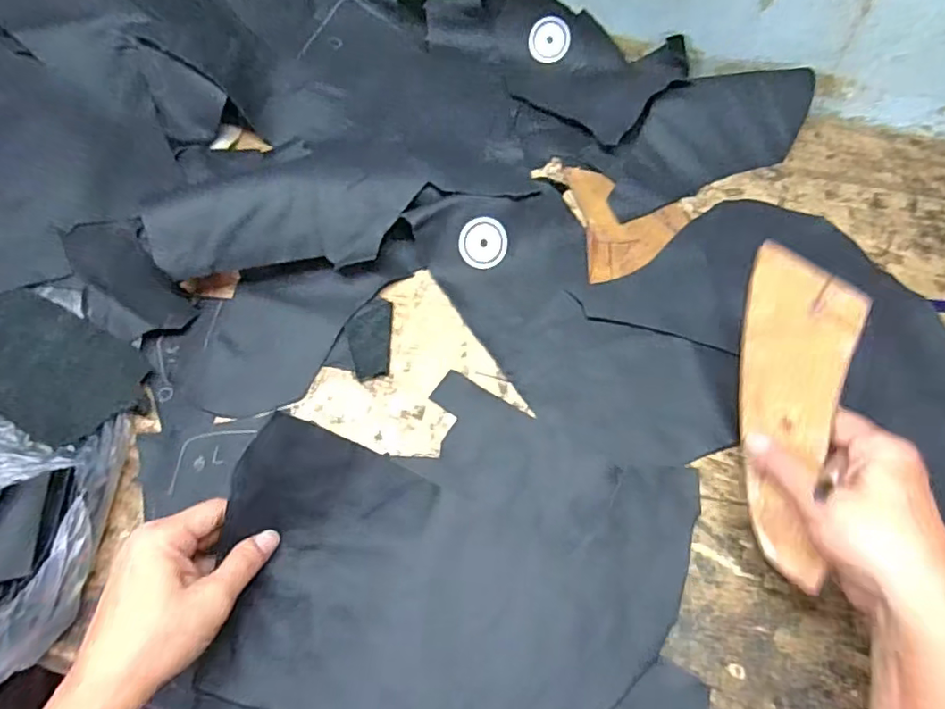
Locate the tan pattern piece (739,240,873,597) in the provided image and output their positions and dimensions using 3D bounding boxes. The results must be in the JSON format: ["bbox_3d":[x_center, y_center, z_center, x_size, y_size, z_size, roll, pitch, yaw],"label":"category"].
[{"bbox_3d":[0.180,0.030,0.325,0.060,0.007,0.181,8,85,44],"label":"tan pattern piece"}]

